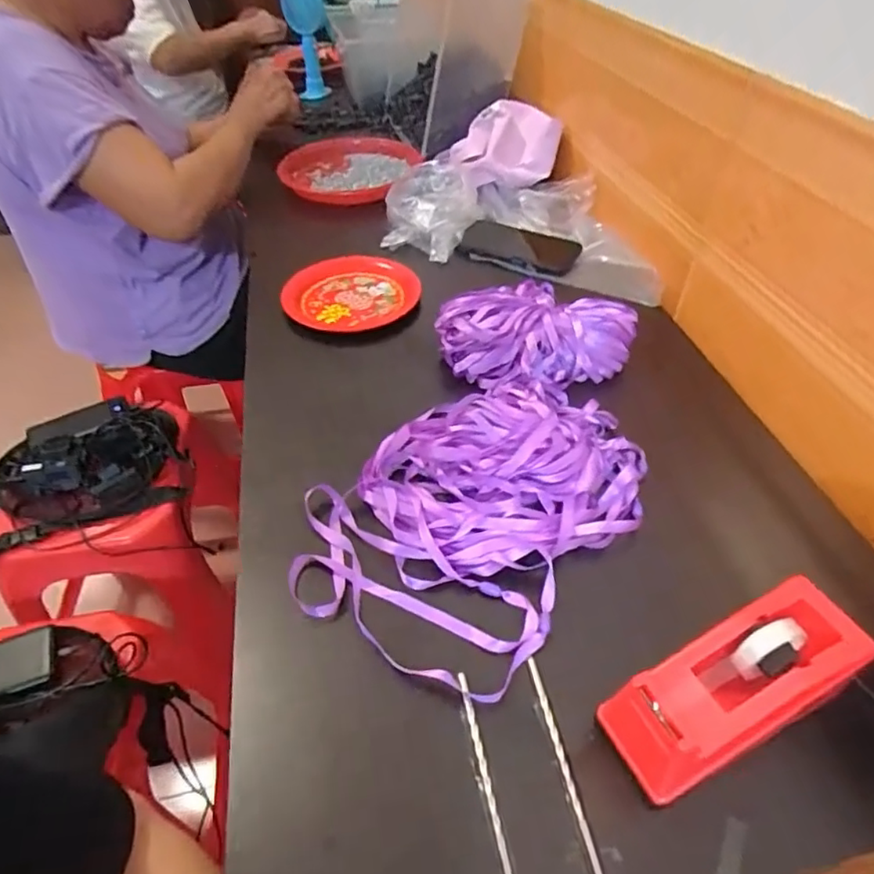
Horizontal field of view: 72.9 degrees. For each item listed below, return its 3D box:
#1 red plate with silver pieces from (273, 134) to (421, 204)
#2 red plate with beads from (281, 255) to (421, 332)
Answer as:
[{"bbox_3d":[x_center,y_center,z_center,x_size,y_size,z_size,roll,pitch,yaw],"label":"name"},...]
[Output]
[{"bbox_3d":[-0.155,-0.467,1.021,0.242,0.032,0.229,-1,44,1],"label":"red plate with silver pieces"},{"bbox_3d":[-0.101,-0.179,0.745,0.148,0.030,0.158,-1,44,1],"label":"red plate with beads"}]

